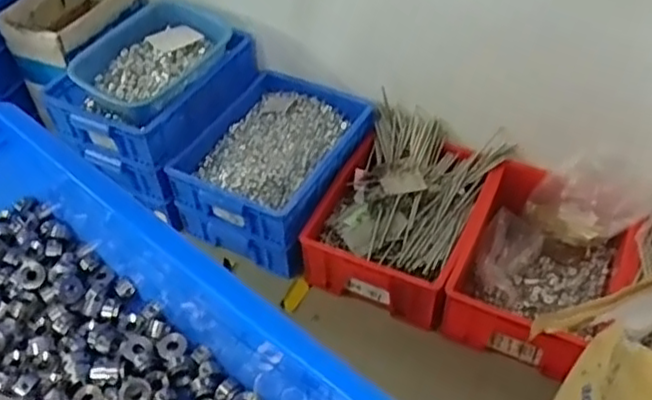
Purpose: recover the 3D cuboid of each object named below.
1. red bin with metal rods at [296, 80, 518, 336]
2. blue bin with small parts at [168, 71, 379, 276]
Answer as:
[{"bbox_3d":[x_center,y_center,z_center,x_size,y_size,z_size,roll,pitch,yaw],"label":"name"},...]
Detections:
[{"bbox_3d":[0.180,0.018,1.536,0.346,0.155,0.478,20,49,21],"label":"red bin with metal rods"},{"bbox_3d":[-0.114,-0.091,1.644,0.343,0.178,0.479,17,48,18],"label":"blue bin with small parts"}]

